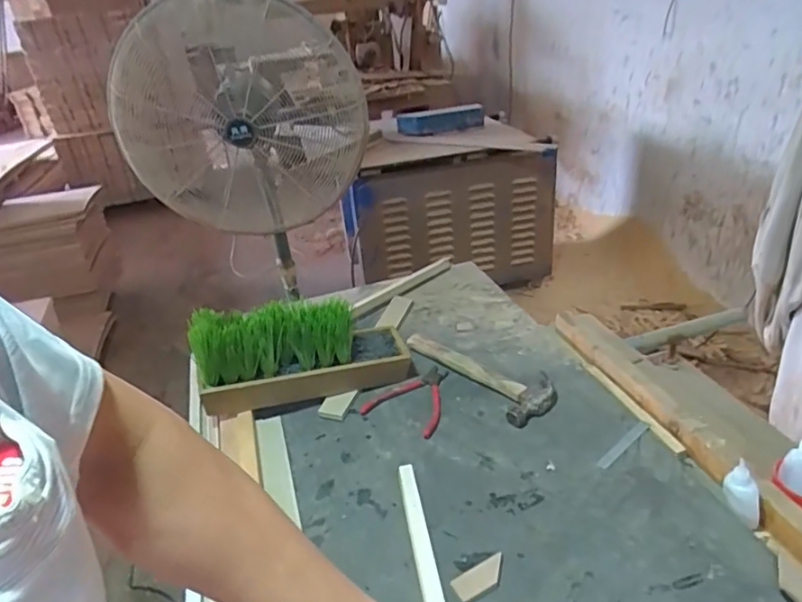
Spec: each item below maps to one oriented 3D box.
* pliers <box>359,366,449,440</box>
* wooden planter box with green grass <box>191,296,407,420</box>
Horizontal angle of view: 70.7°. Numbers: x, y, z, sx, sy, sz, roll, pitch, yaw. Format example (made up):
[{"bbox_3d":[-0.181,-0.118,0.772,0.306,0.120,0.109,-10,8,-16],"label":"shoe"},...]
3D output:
[{"bbox_3d":[0.005,0.144,0.855,0.120,0.014,0.155,-3,30,15],"label":"pliers"},{"bbox_3d":[-0.141,0.078,0.834,0.295,0.188,0.069,-21,31,-16],"label":"wooden planter box with green grass"}]

